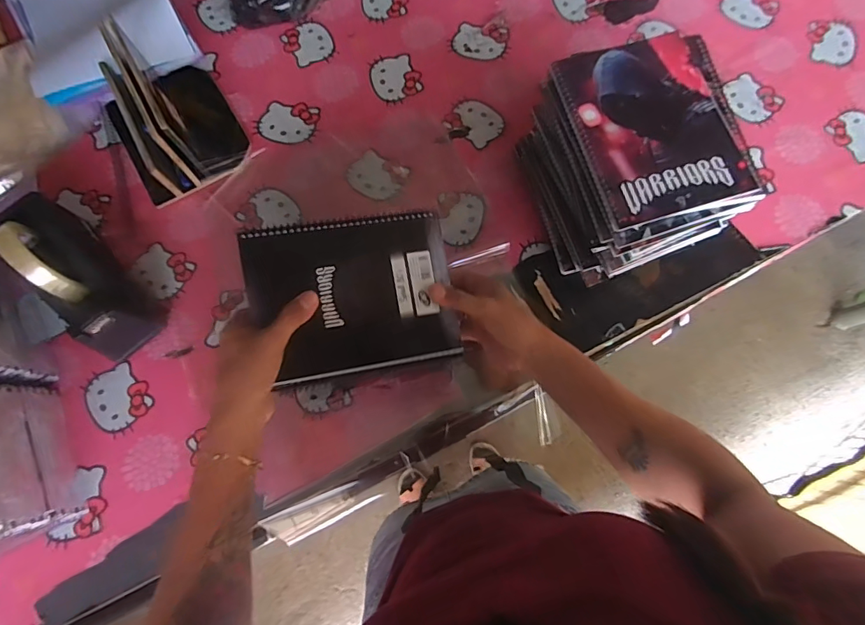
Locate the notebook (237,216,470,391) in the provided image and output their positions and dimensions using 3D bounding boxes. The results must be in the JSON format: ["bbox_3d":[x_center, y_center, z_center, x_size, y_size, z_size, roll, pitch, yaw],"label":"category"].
[{"bbox_3d":[-0.078,-0.024,0.460,0.195,0.008,0.141,-9,86,-12],"label":"notebook"}]

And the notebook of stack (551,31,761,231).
[{"bbox_3d":[0.223,-0.192,0.470,0.150,0.011,0.194,-15,75,-4],"label":"notebook of stack"}]

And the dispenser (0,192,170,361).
[{"bbox_3d":[-0.432,-0.049,0.553,0.078,0.129,0.221,-41,78,-10],"label":"dispenser"}]

